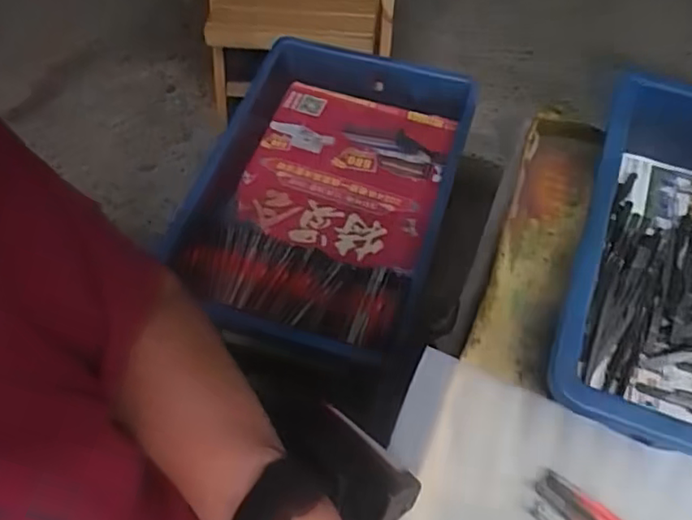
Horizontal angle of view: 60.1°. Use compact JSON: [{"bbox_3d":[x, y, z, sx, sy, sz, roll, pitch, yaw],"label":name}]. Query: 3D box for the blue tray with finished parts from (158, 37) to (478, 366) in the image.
[{"bbox_3d":[-0.028,-0.086,0.749,0.290,0.090,0.420,16,61,10],"label":"blue tray with finished parts"}]

